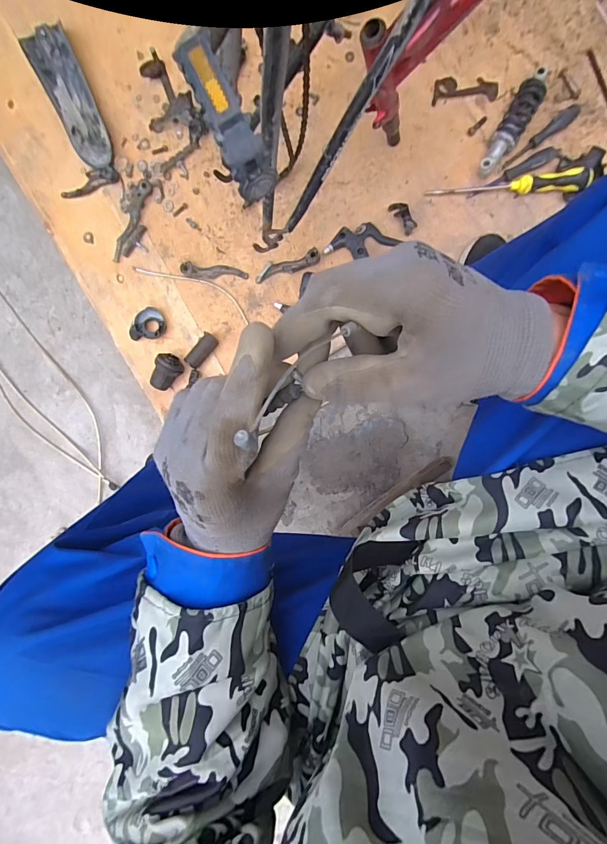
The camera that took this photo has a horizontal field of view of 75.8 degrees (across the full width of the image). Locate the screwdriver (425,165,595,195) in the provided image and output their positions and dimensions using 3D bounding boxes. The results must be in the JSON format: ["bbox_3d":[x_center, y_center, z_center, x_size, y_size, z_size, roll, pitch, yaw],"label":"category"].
[{"bbox_3d":[0.332,-0.386,0.636,0.240,0.038,0.029,3,94,7],"label":"screwdriver"}]

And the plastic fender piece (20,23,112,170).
[{"bbox_3d":[-0.427,-0.593,0.716,0.074,0.030,0.269,-23,90,8],"label":"plastic fender piece"}]

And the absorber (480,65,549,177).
[{"bbox_3d":[0.339,-0.481,0.625,0.041,0.041,0.172,29,97,5],"label":"absorber"}]

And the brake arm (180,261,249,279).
[{"bbox_3d":[-0.163,-0.275,0.714,0.119,0.020,0.027,8,95,7],"label":"brake arm"}]

